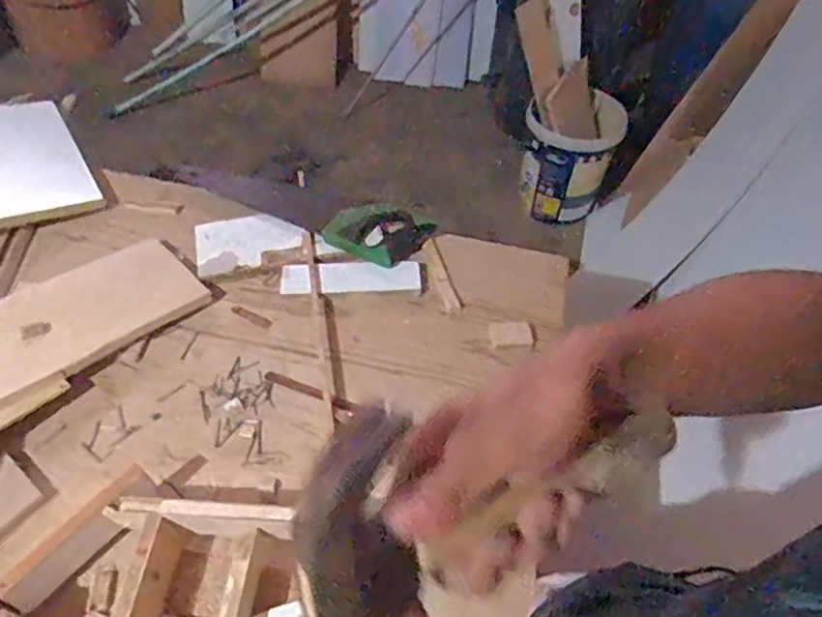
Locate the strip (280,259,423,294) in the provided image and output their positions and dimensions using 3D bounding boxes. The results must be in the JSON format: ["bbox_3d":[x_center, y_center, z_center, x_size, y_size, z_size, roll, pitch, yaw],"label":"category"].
[{"bbox_3d":[-0.087,-0.047,0.900,0.201,0.008,0.051,-3,67,-5],"label":"strip"}]

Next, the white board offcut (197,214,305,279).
[{"bbox_3d":[-0.249,-0.106,0.940,0.157,0.017,0.101,-14,62,-7],"label":"white board offcut"}]

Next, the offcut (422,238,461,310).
[{"bbox_3d":[0.043,-0.051,0.913,0.028,0.008,0.122,-10,61,-22],"label":"offcut"}]

